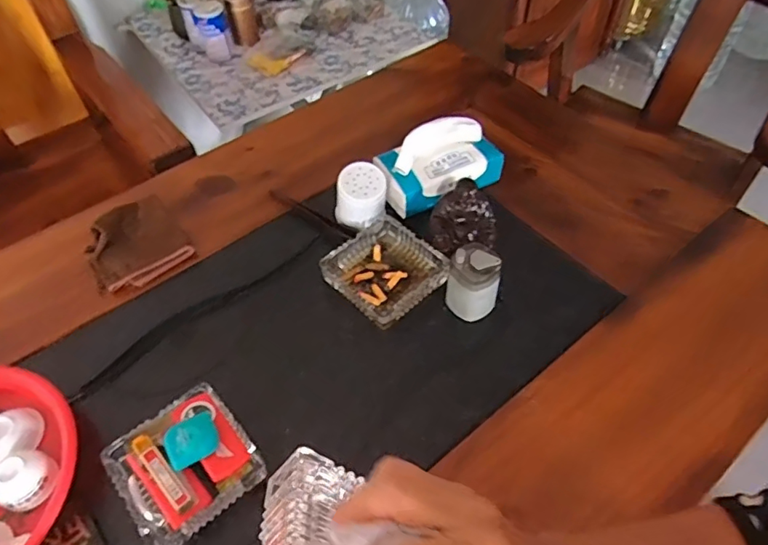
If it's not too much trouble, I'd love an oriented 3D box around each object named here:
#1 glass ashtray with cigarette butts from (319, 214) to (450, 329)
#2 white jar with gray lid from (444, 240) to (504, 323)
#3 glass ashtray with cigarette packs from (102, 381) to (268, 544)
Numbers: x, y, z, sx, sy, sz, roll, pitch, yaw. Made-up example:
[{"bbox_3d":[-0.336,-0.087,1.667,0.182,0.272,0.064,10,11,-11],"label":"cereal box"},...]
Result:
[{"bbox_3d":[-0.001,-0.004,0.690,0.120,0.037,0.127,-38,61,-25],"label":"glass ashtray with cigarette butts"},{"bbox_3d":[0.106,0.013,0.640,0.058,0.091,0.050,13,54,11],"label":"white jar with gray lid"},{"bbox_3d":[-0.199,0.184,0.534,0.122,0.057,0.120,-35,60,-23],"label":"glass ashtray with cigarette packs"}]

